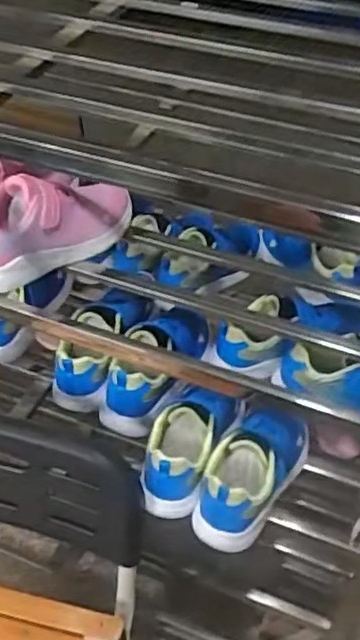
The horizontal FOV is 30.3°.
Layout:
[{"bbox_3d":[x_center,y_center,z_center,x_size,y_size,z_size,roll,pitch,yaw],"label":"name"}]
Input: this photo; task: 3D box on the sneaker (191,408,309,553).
[{"bbox_3d":[0.082,0.178,0.786,0.084,0.084,0.167,26,49,22],"label":"sneaker"}]

